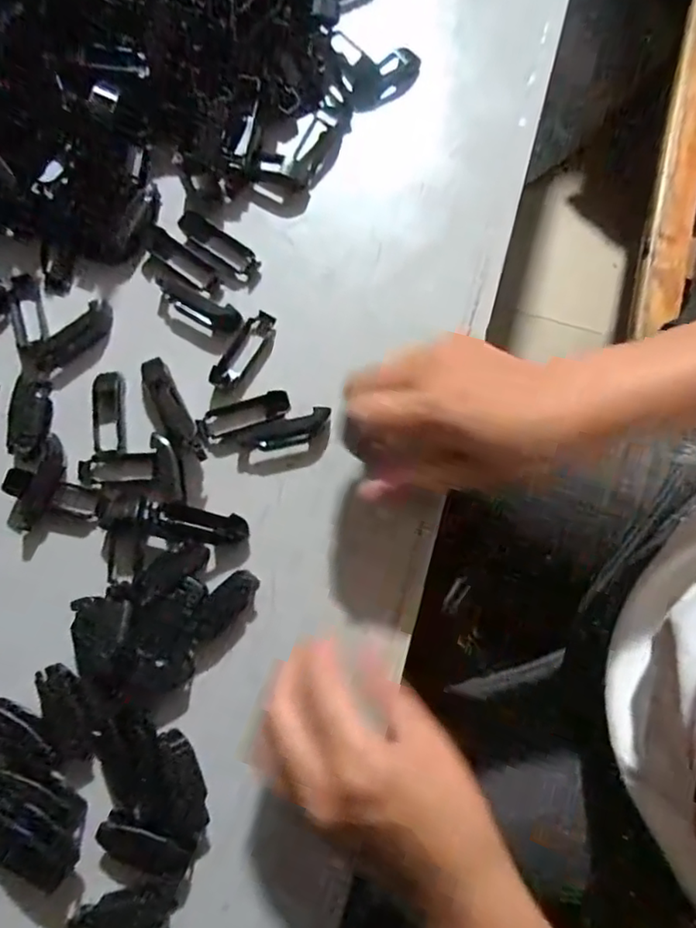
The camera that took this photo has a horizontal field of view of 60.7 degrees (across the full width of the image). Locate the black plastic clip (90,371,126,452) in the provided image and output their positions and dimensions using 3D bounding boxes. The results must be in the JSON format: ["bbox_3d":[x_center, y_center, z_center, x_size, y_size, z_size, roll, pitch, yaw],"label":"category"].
[{"bbox_3d":[-0.141,-0.031,0.349,0.019,0.008,0.051,-8,79,-3],"label":"black plastic clip"}]

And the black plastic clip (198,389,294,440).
[{"bbox_3d":[-0.062,-0.029,0.350,0.055,0.006,0.017,-18,79,-5],"label":"black plastic clip"}]

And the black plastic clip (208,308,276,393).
[{"bbox_3d":[-0.062,-0.069,0.360,0.022,0.012,0.054,27,79,4],"label":"black plastic clip"}]

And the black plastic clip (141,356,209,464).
[{"bbox_3d":[-0.104,-0.034,0.352,0.021,0.008,0.066,-29,81,-7],"label":"black plastic clip"}]

